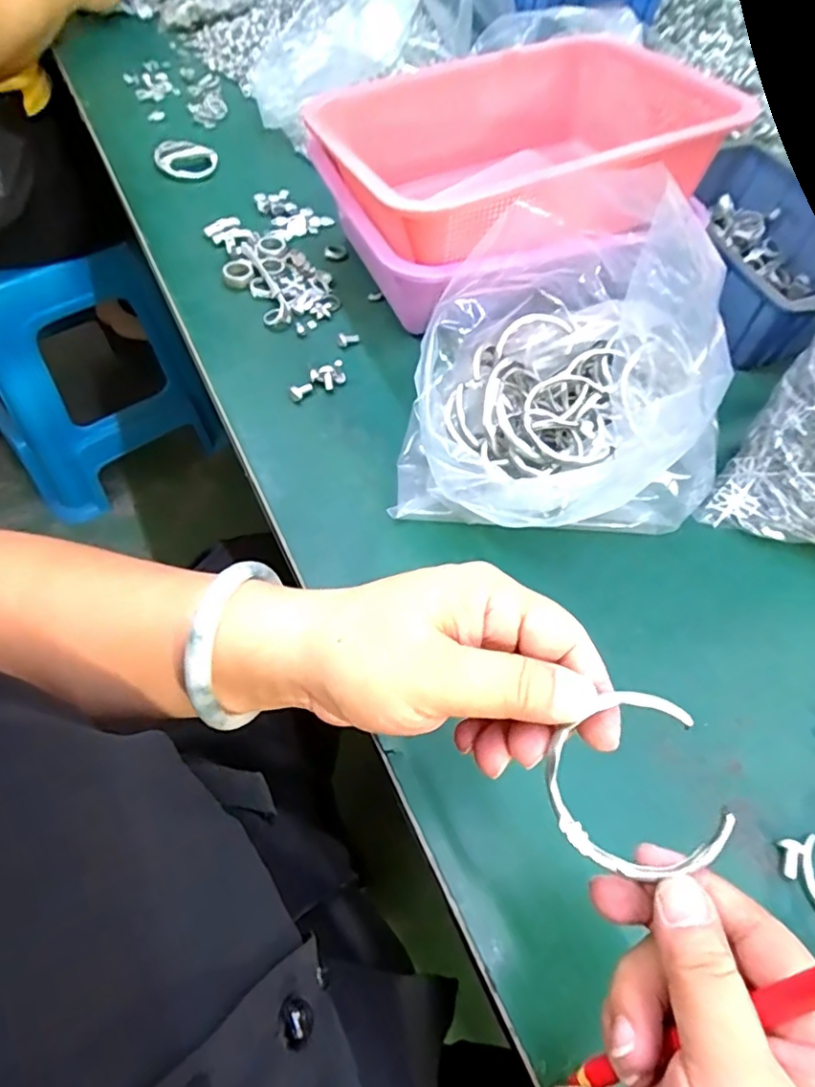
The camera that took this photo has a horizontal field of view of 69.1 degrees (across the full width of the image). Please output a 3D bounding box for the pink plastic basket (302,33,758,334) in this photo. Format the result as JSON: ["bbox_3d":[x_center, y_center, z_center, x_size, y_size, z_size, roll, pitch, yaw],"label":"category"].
[{"bbox_3d":[0.089,-0.305,0.498,0.288,0.136,0.244,-18,62,-17],"label":"pink plastic basket"}]

